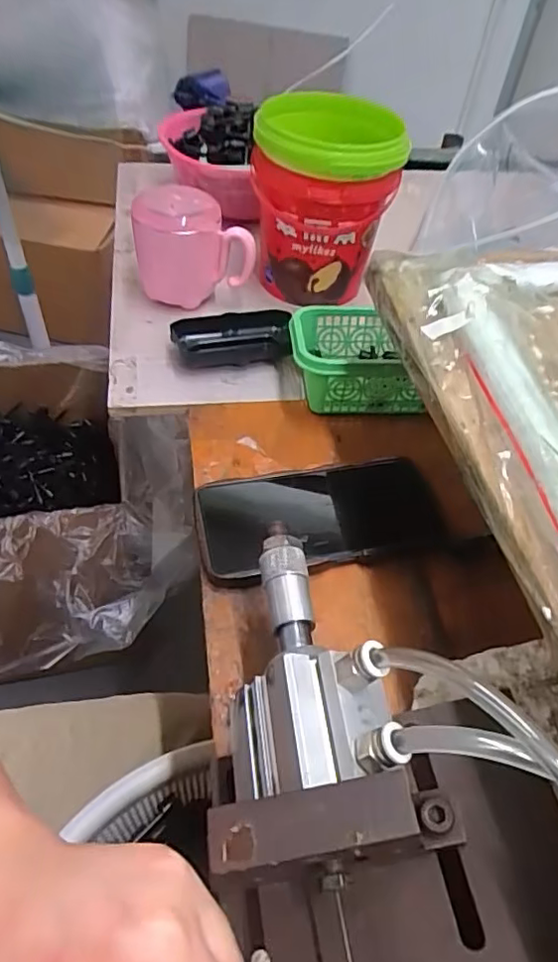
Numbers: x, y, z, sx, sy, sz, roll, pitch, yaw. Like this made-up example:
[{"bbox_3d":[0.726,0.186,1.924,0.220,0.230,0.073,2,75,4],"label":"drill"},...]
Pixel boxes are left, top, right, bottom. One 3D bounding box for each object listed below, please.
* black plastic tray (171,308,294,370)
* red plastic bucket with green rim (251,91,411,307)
[{"bbox_3d":[-0.040,-0.129,0.514,0.105,0.026,0.052,-7,51,-12],"label":"black plastic tray"},{"bbox_3d":[0.040,-0.271,0.557,0.130,0.150,0.145,5,49,-2],"label":"red plastic bucket with green rim"}]

